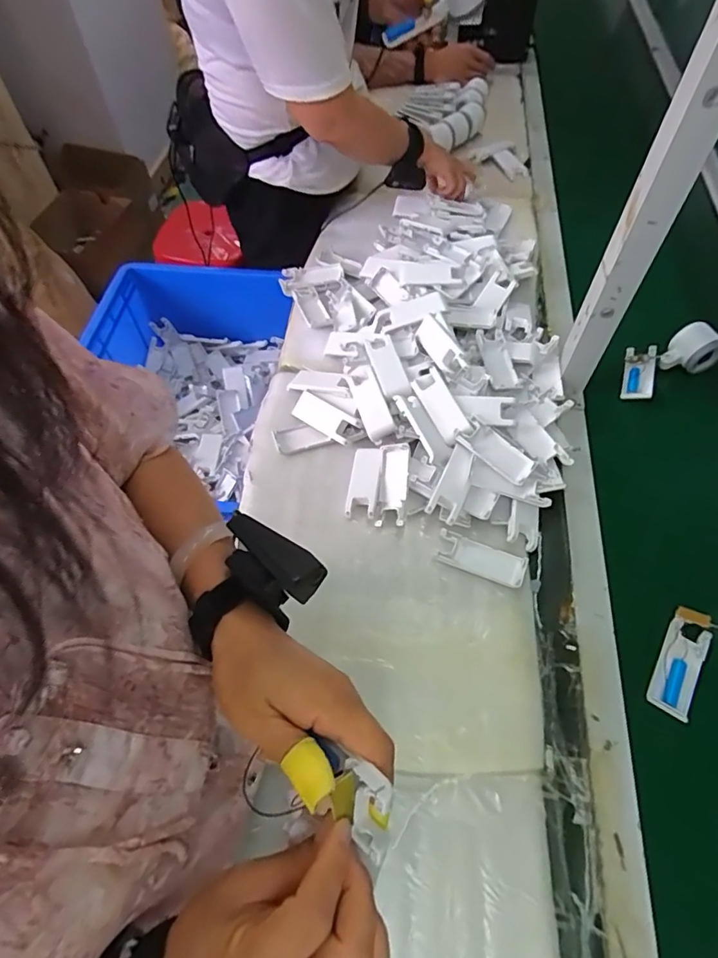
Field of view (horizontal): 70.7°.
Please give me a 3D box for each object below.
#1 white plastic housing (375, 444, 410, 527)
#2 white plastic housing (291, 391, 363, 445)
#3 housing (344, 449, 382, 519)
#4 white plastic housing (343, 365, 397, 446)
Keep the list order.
[{"bbox_3d":[0.042,0.006,0.635,0.036,0.019,0.104,7,73,4],"label":"white plastic housing"},{"bbox_3d":[-0.046,-0.083,0.694,0.096,0.012,0.041,32,93,20],"label":"white plastic housing"},{"bbox_3d":[0.006,0.002,0.645,0.037,0.016,0.091,7,60,4],"label":"housing"},{"bbox_3d":[0.016,-0.101,0.678,0.040,0.014,0.108,-28,66,8],"label":"white plastic housing"}]

